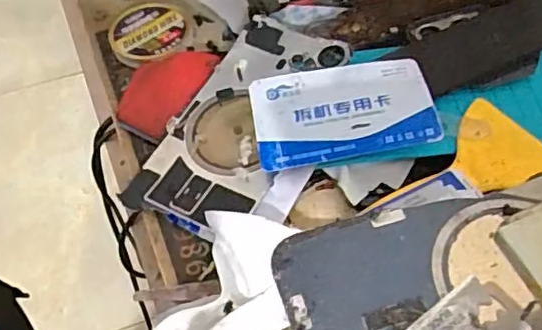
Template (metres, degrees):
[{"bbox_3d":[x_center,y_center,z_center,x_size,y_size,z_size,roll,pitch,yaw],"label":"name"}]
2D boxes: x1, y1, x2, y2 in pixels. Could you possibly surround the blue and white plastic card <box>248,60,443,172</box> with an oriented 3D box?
[{"bbox_3d":[0.035,-0.026,0.293,0.086,0.004,0.052,-10,58,1],"label":"blue and white plastic card"}]

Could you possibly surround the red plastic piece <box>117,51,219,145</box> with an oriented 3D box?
[{"bbox_3d":[-0.058,-0.043,0.327,0.043,0.010,0.061,29,61,17],"label":"red plastic piece"}]

